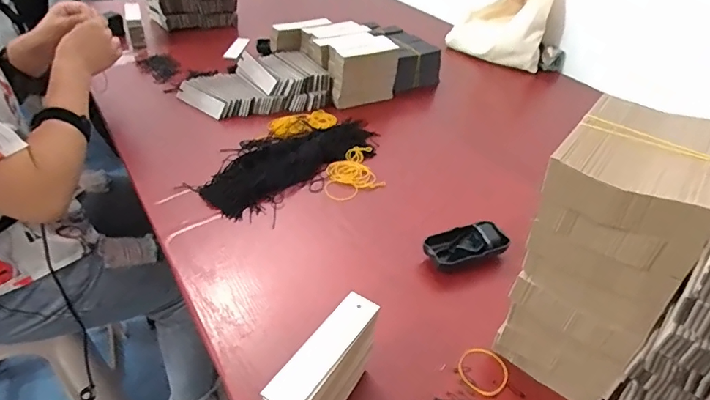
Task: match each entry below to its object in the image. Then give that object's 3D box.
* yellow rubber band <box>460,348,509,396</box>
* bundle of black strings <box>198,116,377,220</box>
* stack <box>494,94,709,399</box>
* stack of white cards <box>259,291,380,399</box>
[{"bbox_3d":[0.132,0.174,0.478,0.049,0.004,0.049,4,40,-3],"label":"yellow rubber band"},{"bbox_3d":[-0.094,-0.076,0.750,0.325,0.018,0.122,-29,51,-35],"label":"bundle of black strings"},{"bbox_3d":[0.214,0.056,0.415,0.112,0.251,0.126,26,44,25],"label":"stack"},{"bbox_3d":[-0.028,0.161,0.412,0.040,0.084,0.144,23,42,22],"label":"stack of white cards"}]

